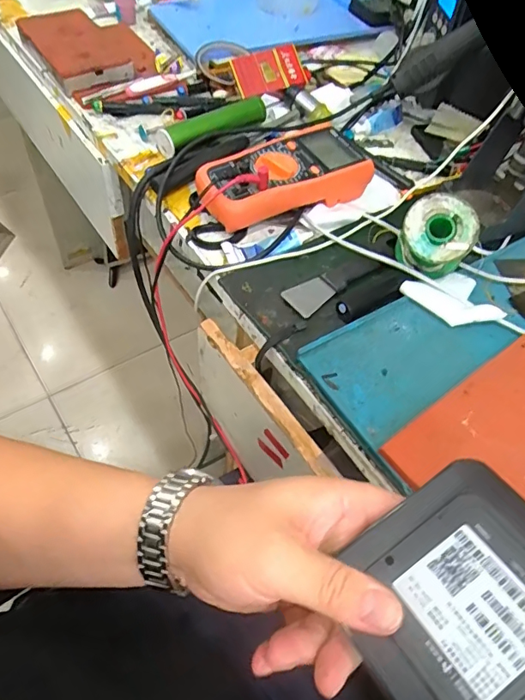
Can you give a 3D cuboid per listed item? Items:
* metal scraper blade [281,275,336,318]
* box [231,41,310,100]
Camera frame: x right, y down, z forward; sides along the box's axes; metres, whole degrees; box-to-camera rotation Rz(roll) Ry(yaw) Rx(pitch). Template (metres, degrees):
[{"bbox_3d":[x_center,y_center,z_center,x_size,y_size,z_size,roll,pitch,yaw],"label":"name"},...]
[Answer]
[{"bbox_3d":[0.045,-0.052,0.469,0.047,0.004,0.034,-33,64,-27],"label":"metal scraper blade"},{"bbox_3d":[0.010,-0.359,0.648,0.091,0.020,0.056,-18,98,-8],"label":"box"}]

